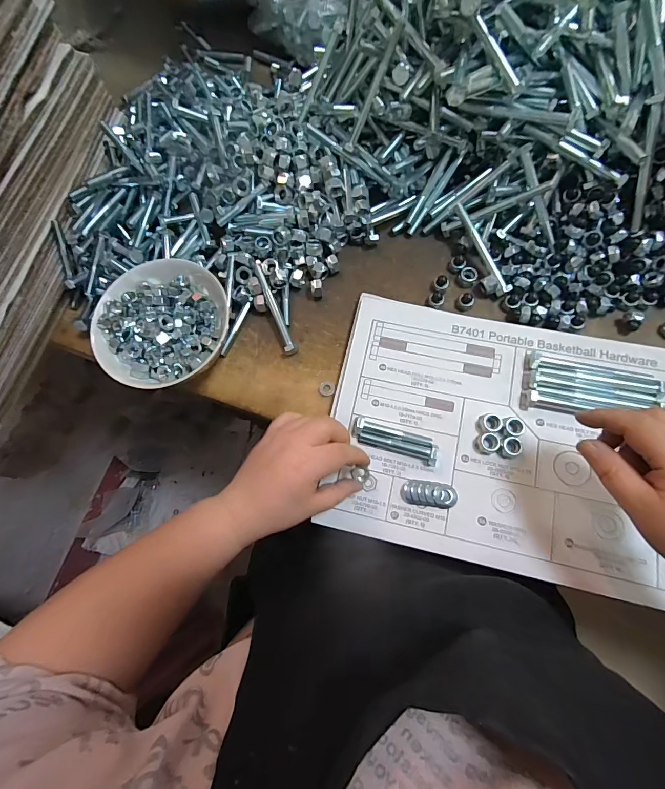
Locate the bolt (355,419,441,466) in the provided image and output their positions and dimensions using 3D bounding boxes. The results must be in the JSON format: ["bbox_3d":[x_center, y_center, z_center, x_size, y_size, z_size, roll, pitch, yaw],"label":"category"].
[{"bbox_3d":[0.055,0.036,0.345,0.072,0.011,0.015,16,78,10],"label":"bolt"}]

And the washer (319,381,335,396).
[{"bbox_3d":[-0.006,-0.006,0.385,0.016,0.005,0.015,-2,75,6],"label":"washer"}]

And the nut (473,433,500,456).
[{"bbox_3d":[0.139,0.045,0.339,0.019,0.011,0.017,-17,74,2],"label":"nut"}]

